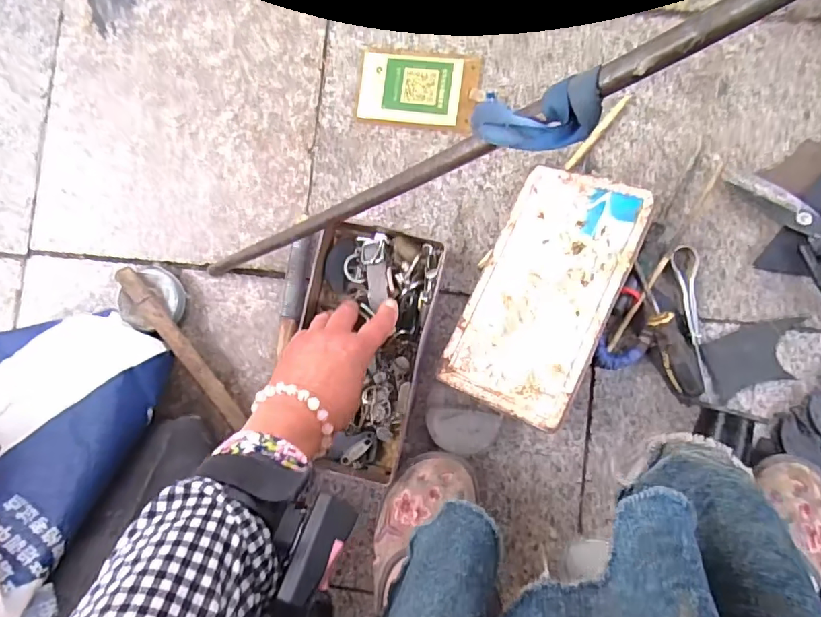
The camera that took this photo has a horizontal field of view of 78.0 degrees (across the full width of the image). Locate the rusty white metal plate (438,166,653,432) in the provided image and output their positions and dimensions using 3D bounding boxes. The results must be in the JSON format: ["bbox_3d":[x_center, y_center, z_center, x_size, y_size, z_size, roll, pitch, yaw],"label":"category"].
[{"bbox_3d":[0.120,-0.016,0.455,0.115,0.007,0.222,23,84,26],"label":"rusty white metal plate"}]

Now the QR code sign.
[{"bbox_3d":[0.009,-0.220,0.508,0.119,0.005,0.074,8,86,3],"label":"QR code sign"}]

